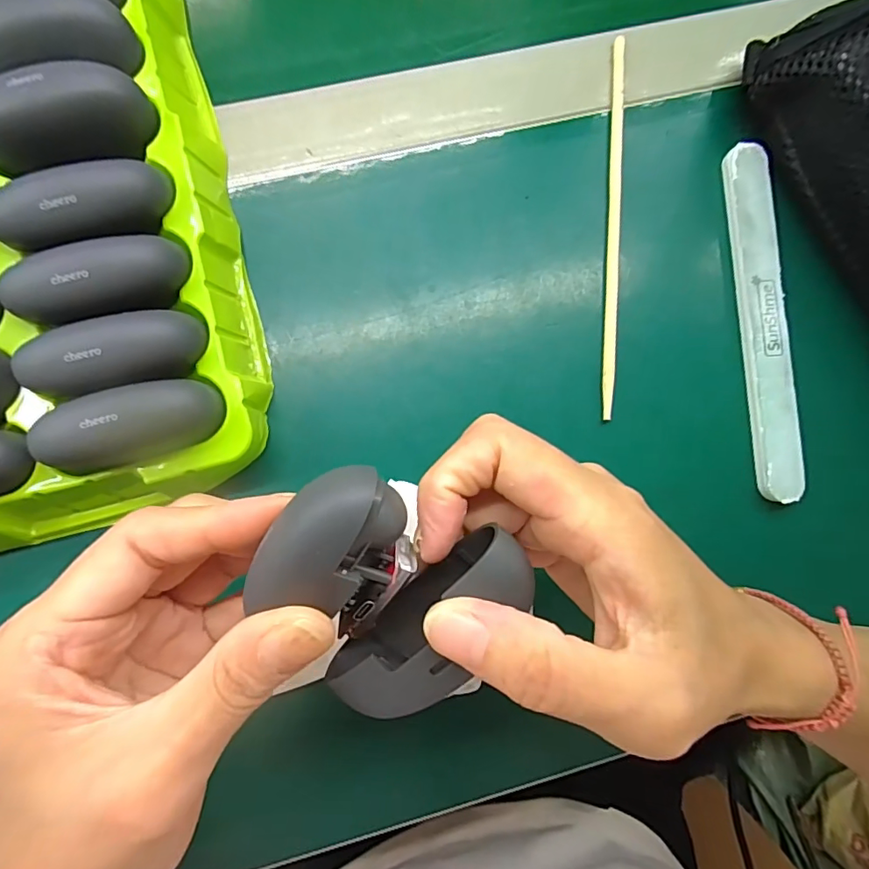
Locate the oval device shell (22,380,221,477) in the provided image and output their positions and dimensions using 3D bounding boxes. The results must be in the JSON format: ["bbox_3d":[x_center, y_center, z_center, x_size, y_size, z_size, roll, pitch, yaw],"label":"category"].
[{"bbox_3d":[-0.115,-0.003,0.181,0.064,0.019,0.026,-16,87,-5],"label":"oval device shell"}]

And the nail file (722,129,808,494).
[{"bbox_3d":[0.160,-0.056,0.240,0.021,0.006,0.172,-4,86,5],"label":"nail file"}]

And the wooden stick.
[{"bbox_3d":[0.088,-0.102,0.240,0.006,0.004,0.187,3,86,-3],"label":"wooden stick"}]

